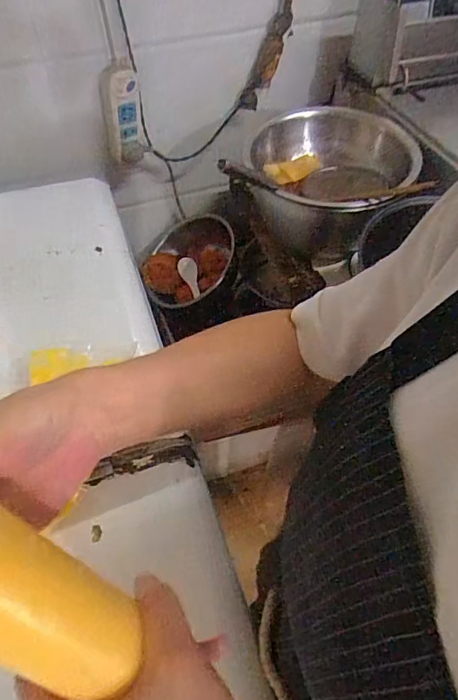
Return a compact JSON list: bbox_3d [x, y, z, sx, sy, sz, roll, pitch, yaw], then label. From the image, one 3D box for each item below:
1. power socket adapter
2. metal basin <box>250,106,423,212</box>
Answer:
[{"bbox_3d":[-0.190,-0.421,0.875,0.070,0.160,0.032,-14,54,-12],"label":"power socket adapter"},{"bbox_3d":[0.164,-0.272,0.774,0.238,0.102,0.262,-4,53,-5],"label":"metal basin"}]

